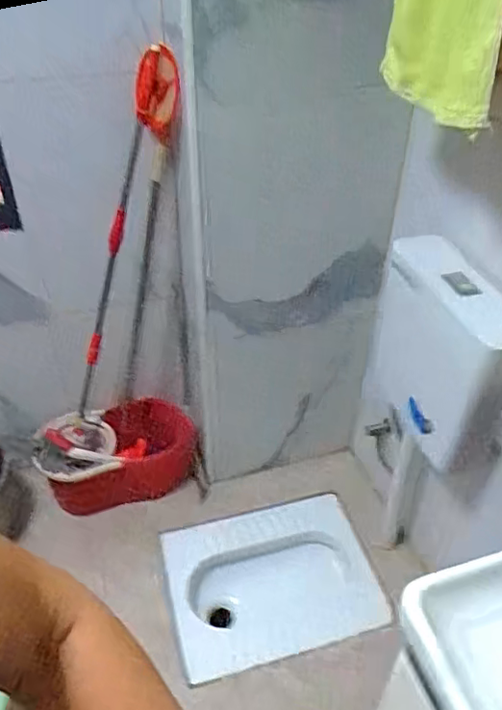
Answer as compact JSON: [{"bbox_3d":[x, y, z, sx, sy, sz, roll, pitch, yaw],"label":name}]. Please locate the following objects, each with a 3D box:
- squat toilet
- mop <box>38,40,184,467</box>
[{"bbox_3d":[0.067,0.676,1.704,0.591,0.169,0.426,-13,47,-11],"label":"squat toilet"},{"bbox_3d":[-0.342,-0.170,1.427,0.189,1.093,0.175,-9,41,-42],"label":"mop"}]

